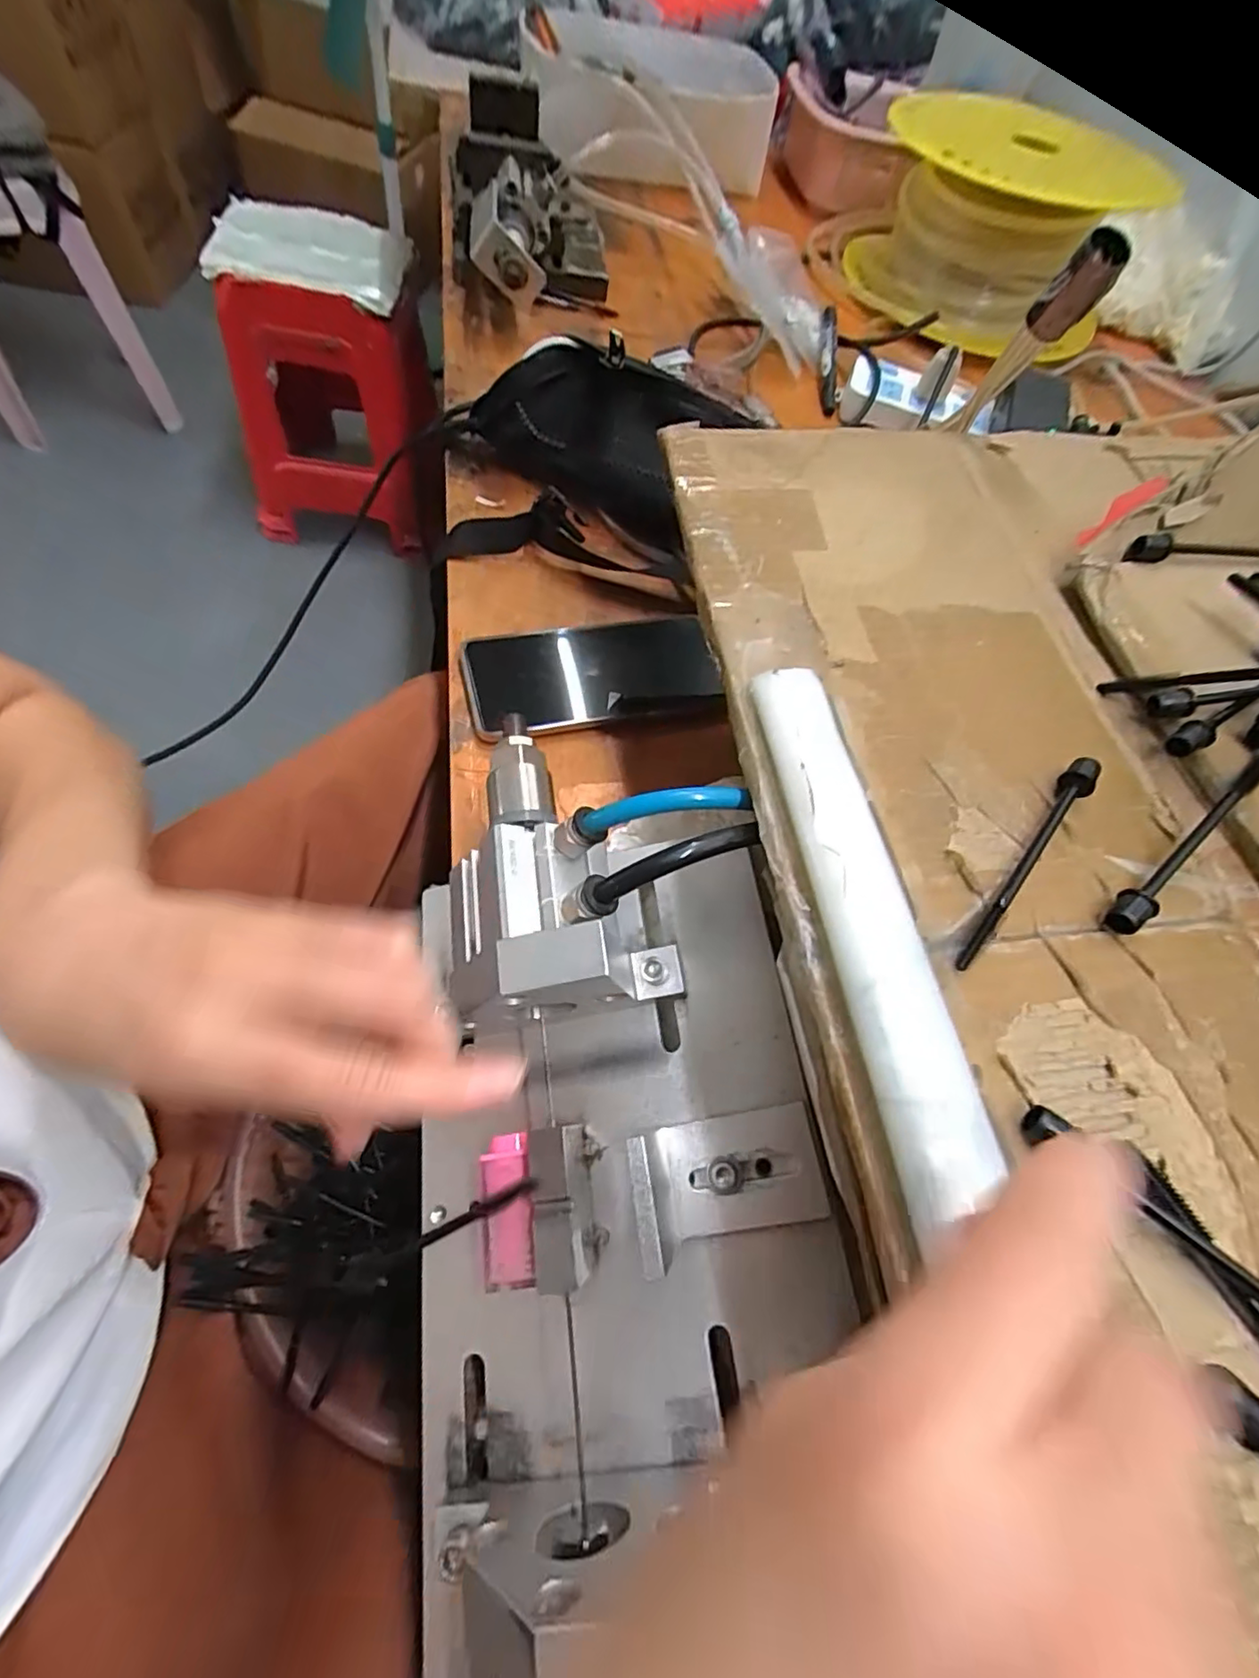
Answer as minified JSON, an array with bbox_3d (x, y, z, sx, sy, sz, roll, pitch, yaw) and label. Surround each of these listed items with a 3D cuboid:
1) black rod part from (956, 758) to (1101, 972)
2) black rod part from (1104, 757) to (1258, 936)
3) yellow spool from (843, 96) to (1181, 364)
[{"bbox_3d":[0.133,0.007,0.203,0.010,0.008,0.099,40,62,10],"label":"black rod part"},{"bbox_3d":[0.193,0.001,0.210,0.098,0.013,0.011,-31,72,-24],"label":"black rod part"},{"bbox_3d":[0.404,-0.664,0.669,0.260,0.155,0.272,2,62,-3],"label":"yellow spool"}]

